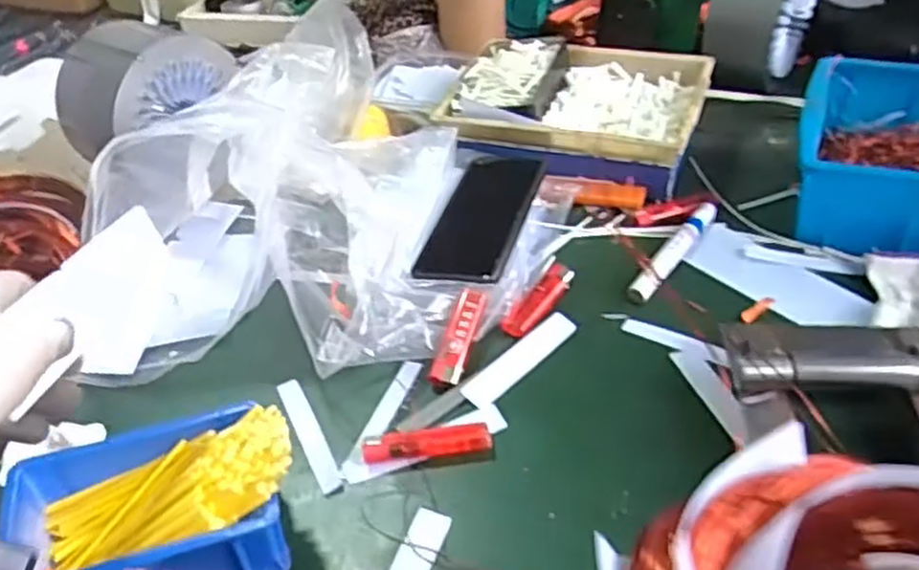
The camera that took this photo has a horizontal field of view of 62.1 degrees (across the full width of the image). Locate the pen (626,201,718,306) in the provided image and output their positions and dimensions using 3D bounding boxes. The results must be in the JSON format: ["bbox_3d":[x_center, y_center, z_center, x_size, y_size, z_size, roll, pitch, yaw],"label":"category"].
[{"bbox_3d":[0.179,-0.030,0.635,0.019,0.015,0.147,22,46,30],"label":"pen"}]

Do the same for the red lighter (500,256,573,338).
[{"bbox_3d":[0.065,0.009,0.605,0.027,0.010,0.097,16,43,24],"label":"red lighter"}]

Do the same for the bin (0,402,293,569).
[{"bbox_3d":[-0.174,0.126,0.441,0.159,0.066,0.110,-16,40,-14],"label":"bin"}]

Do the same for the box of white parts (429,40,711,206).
[{"bbox_3d":[0.117,-0.181,0.760,0.237,0.064,0.191,11,42,20],"label":"box of white parts"}]

